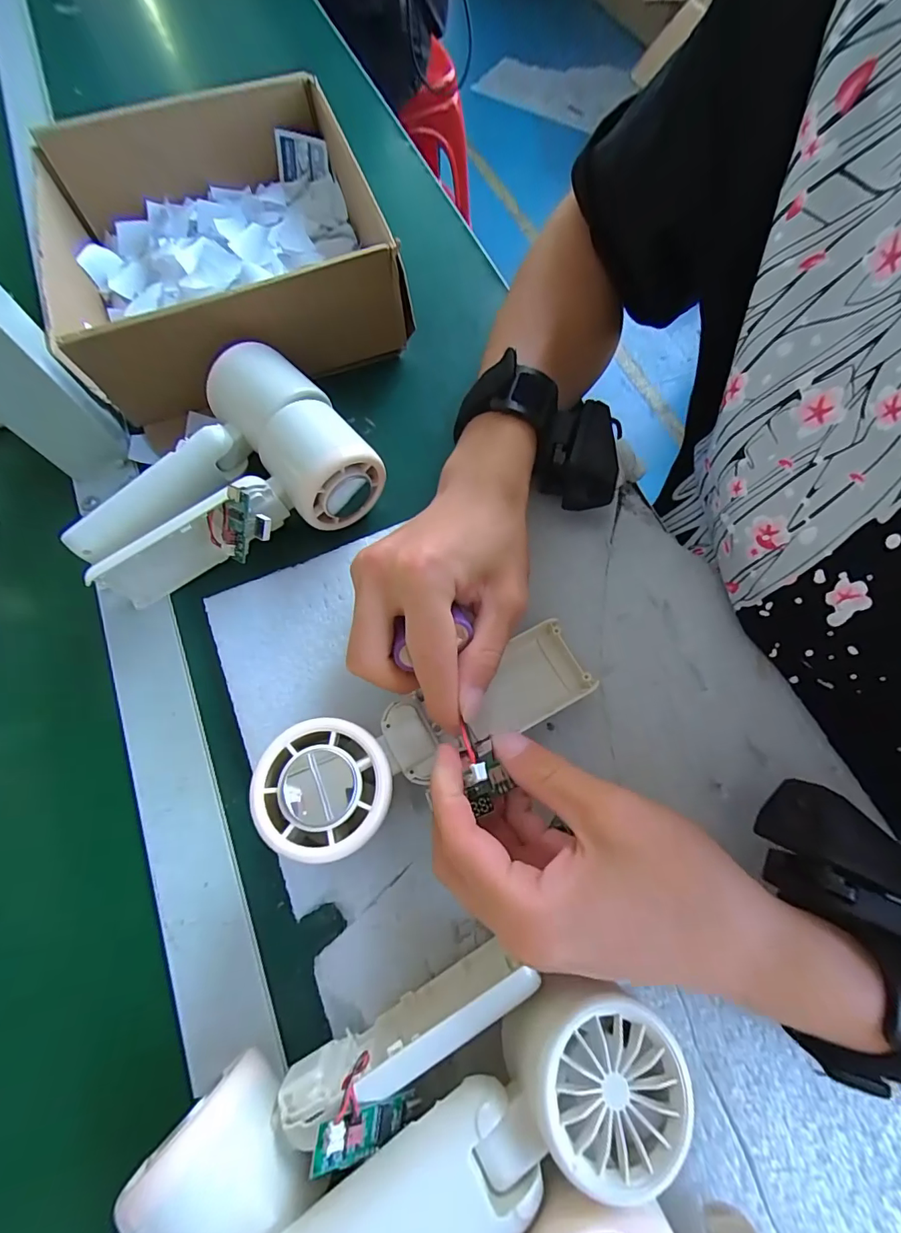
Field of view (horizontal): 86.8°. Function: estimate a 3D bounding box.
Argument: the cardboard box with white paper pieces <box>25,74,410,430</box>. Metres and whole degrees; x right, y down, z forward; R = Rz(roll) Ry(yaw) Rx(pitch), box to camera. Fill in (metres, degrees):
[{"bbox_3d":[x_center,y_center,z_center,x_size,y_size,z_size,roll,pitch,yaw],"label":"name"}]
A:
[{"bbox_3d":[-0.161,-0.258,0.337,0.201,0.079,0.208,-21,70,-7],"label":"cardboard box with white paper pieces"}]

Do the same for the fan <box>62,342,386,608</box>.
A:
[{"bbox_3d":[-0.134,-0.073,0.275,0.162,0.050,0.103,-40,74,-14],"label":"fan"}]

